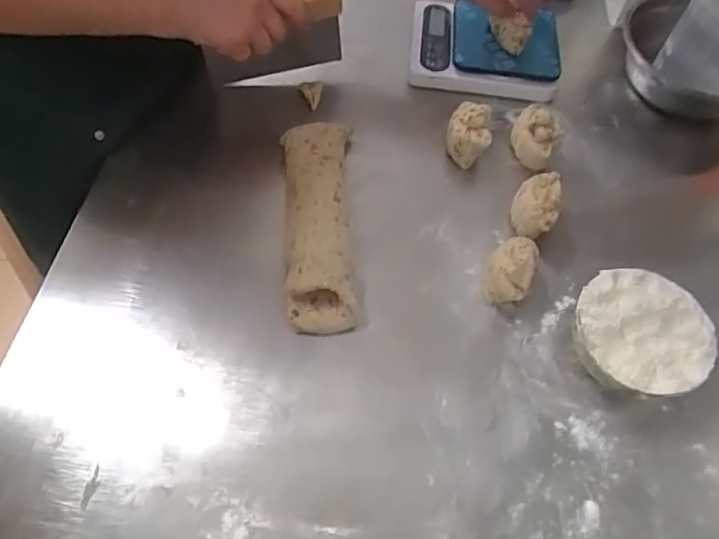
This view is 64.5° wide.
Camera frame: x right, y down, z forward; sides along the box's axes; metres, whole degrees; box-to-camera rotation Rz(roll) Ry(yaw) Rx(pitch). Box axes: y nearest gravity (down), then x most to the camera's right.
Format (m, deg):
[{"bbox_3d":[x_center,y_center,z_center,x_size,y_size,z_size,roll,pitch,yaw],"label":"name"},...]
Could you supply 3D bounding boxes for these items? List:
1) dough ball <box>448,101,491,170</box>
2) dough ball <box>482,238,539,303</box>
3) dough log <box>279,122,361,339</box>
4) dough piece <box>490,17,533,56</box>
[{"bbox_3d":[0.115,-0.144,0.603,0.042,0.058,0.047,11,59,3],"label":"dough ball"},{"bbox_3d":[0.137,-0.003,0.520,0.040,0.052,0.064,21,60,8],"label":"dough ball"},{"bbox_3d":[-0.039,-0.048,0.541,0.065,0.046,0.223,-1,59,-5],"label":"dough log"},{"bbox_3d":[0.174,-0.275,0.668,0.047,0.037,0.020,24,61,10],"label":"dough piece"}]

